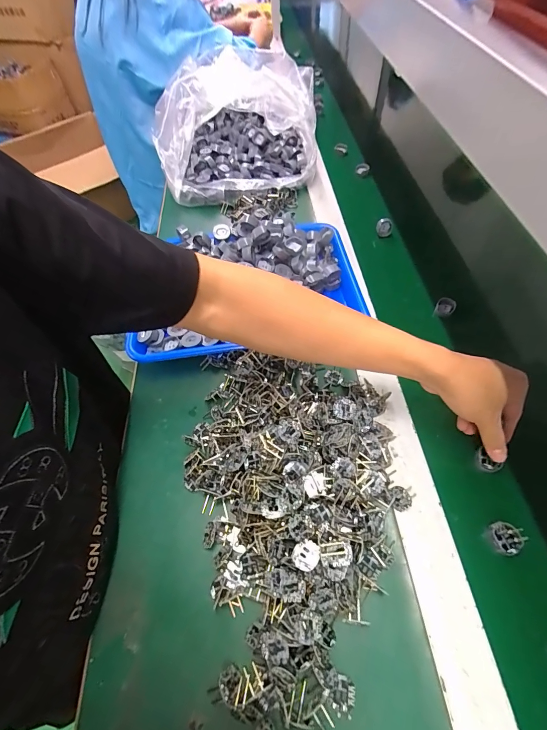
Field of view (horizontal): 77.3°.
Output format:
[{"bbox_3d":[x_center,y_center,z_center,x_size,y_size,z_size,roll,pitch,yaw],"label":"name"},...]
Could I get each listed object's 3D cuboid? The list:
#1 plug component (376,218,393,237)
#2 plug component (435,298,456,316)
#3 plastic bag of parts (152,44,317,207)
[{"bbox_3d":[0.200,-0.249,0.617,0.027,0.035,0.010,15,57,13],"label":"plug component"},{"bbox_3d":[0.262,-0.087,0.520,0.025,0.022,0.018,34,64,23],"label":"plug component"},{"bbox_3d":[-0.082,-0.505,0.714,0.305,0.134,0.366,-10,56,-4],"label":"plastic bag of parts"}]

